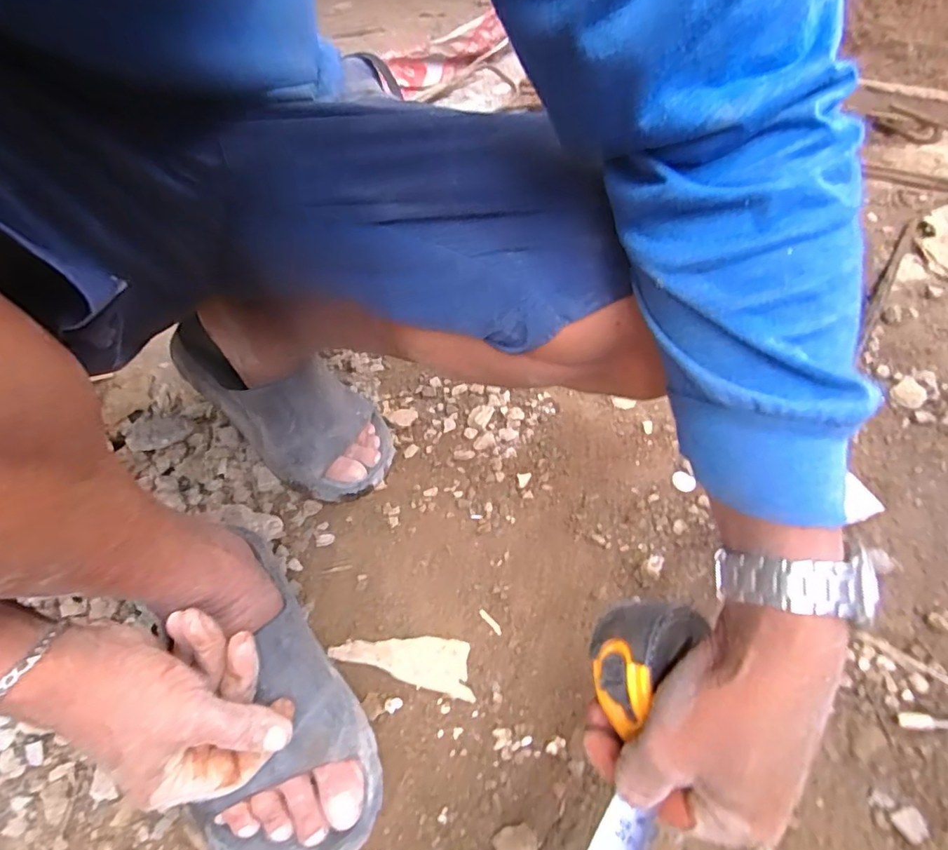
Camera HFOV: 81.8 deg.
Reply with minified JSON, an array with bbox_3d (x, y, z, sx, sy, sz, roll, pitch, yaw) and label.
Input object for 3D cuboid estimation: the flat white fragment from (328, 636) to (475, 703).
[{"bbox_3d":[-0.053,0.181,0.433,0.113,0.005,0.038,10,49,13],"label":"flat white fragment"}]

